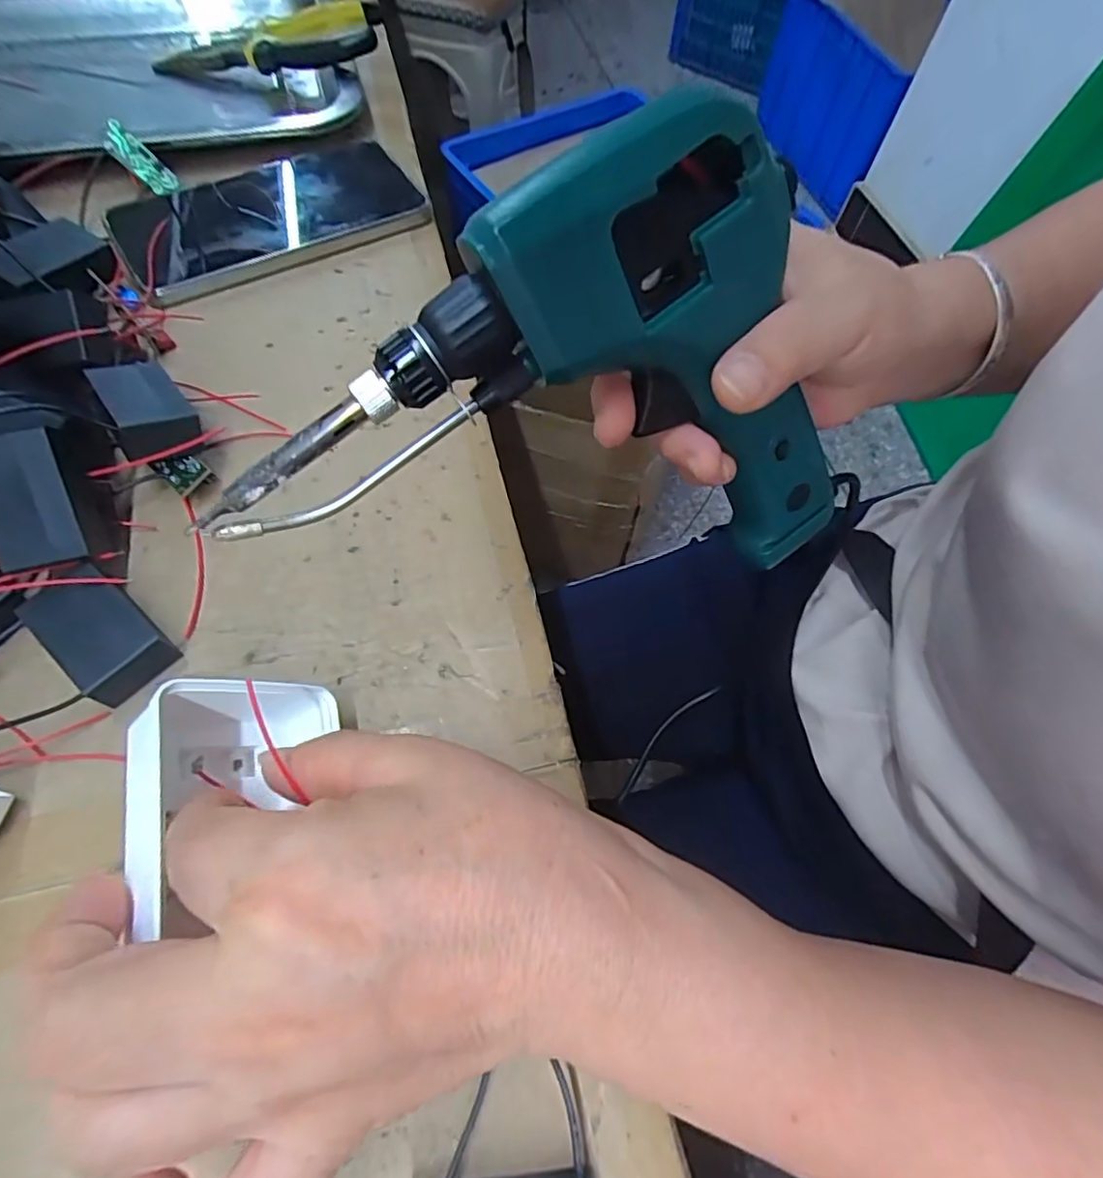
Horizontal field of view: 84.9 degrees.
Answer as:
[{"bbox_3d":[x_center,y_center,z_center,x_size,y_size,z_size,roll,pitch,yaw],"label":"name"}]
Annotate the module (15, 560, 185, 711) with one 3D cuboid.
[{"bbox_3d":[-0.163,0.016,0.218,0.046,0.021,0.028,39,66,16],"label":"module"}]

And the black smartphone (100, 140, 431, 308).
[{"bbox_3d":[-0.159,-0.213,0.343,0.159,0.015,0.082,-30,68,-18],"label":"black smartphone"}]

